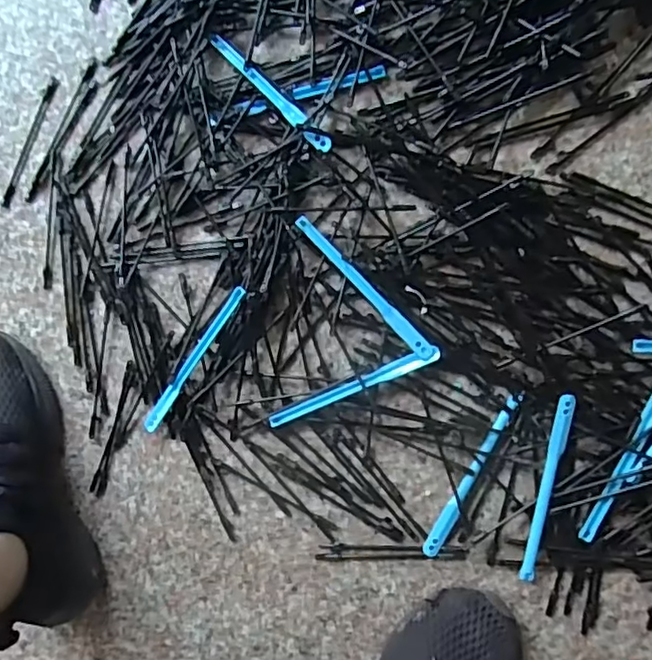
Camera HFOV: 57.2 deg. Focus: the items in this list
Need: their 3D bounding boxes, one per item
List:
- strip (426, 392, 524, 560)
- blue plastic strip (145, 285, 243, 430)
[{"bbox_3d":[0.113,0.112,0.461,0.012,0.010,0.145,28,97,6],"label":"strip"},{"bbox_3d":[-0.107,0.025,0.483,0.011,0.015,0.144,37,98,5],"label":"blue plastic strip"}]

